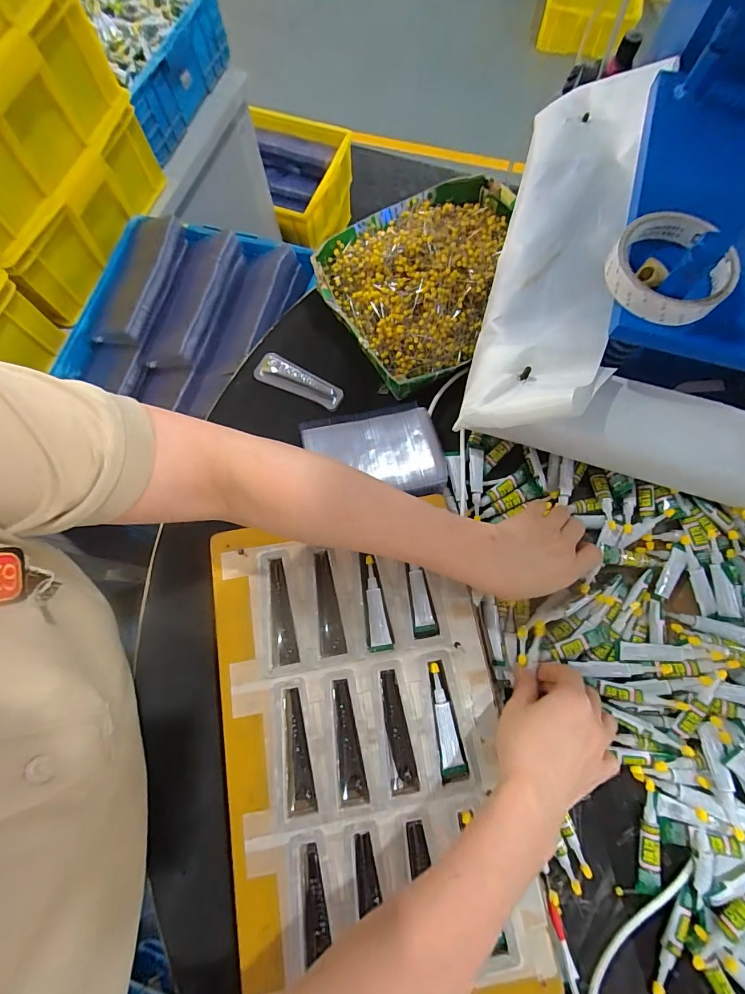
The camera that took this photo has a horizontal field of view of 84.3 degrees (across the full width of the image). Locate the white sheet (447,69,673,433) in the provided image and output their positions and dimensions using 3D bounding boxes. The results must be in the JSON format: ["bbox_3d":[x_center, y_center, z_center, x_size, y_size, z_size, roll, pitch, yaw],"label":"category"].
[{"bbox_3d":[0.191,-0.262,0.417,0.118,0.032,0.424,12,73,25],"label":"white sheet"}]

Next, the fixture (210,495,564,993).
[{"bbox_3d":[-0.012,0.188,0.352,0.226,0.034,0.355,-9,76,-4],"label":"fixture"}]

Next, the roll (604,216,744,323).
[{"bbox_3d":[0.230,-0.177,0.317,0.087,0.022,0.093,0,74,1],"label":"roll"}]

